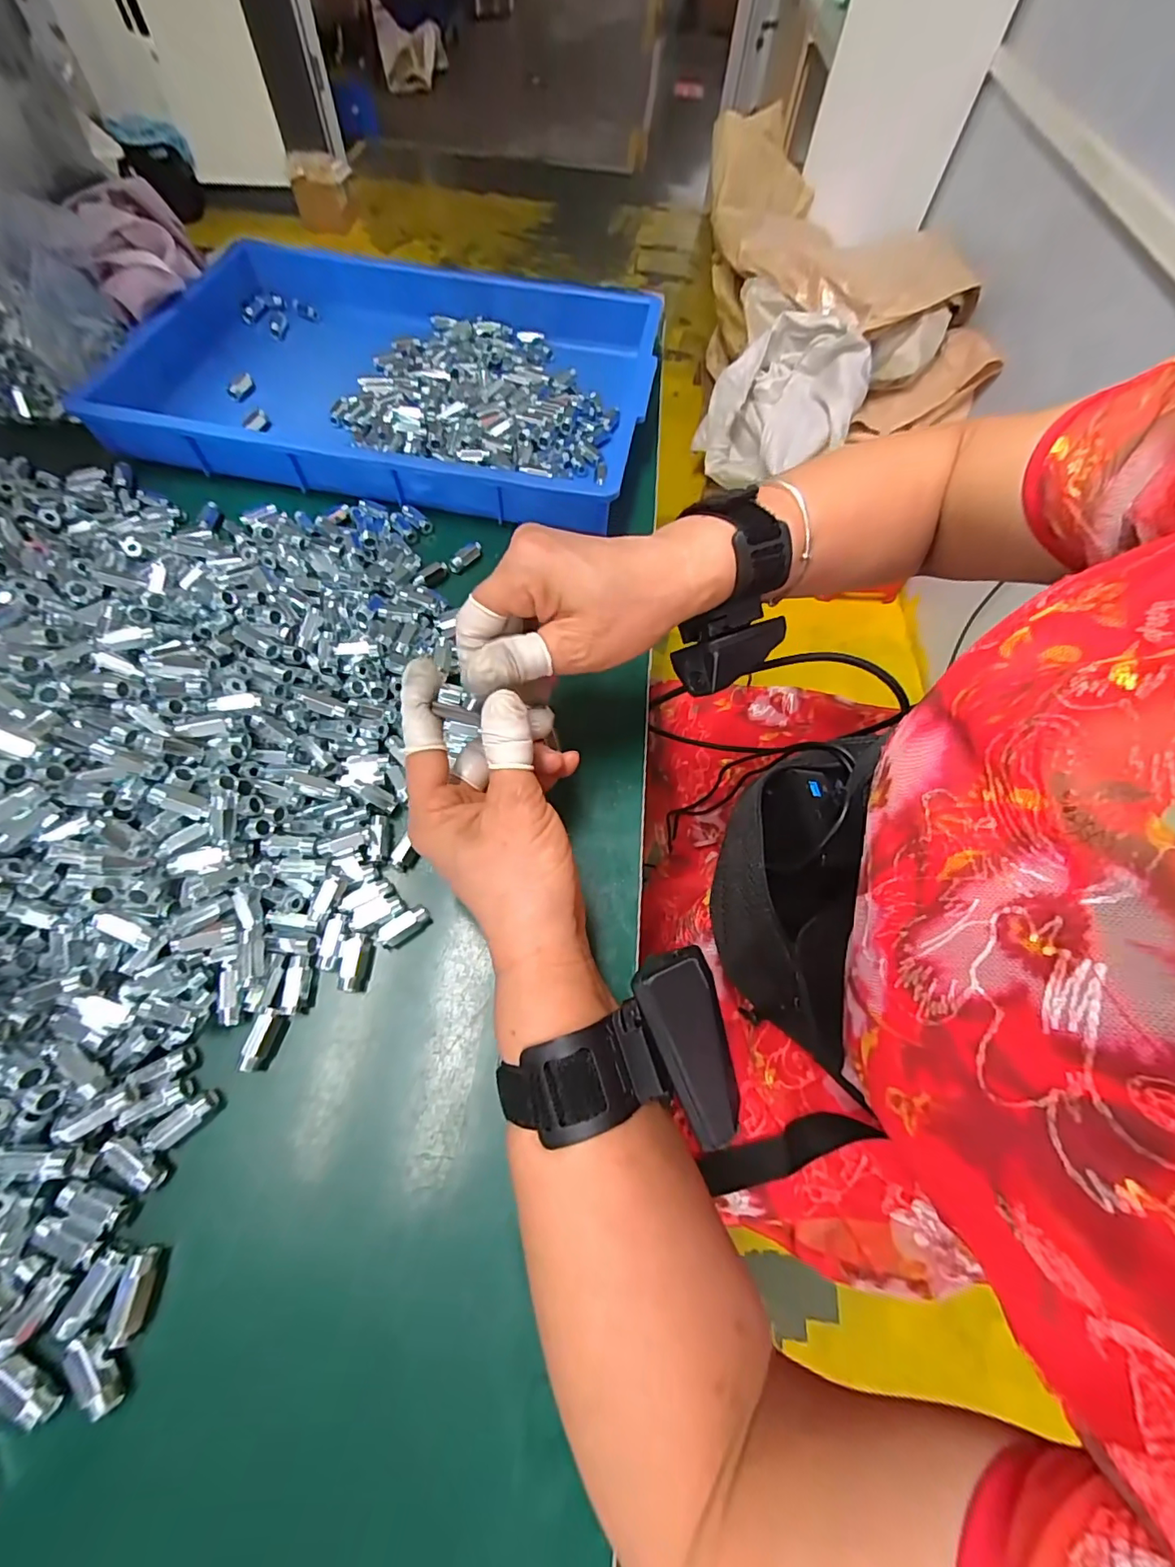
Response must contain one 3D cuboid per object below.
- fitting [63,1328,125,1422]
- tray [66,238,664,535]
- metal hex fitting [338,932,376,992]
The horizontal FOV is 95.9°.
[{"bbox_3d":[-0.185,0.221,0.197,0.029,0.008,0.008,39,67,15],"label":"fitting"},{"bbox_3d":[-0.168,-0.358,0.470,0.432,0.063,0.289,11,63,2],"label":"tray"},{"bbox_3d":[-0.118,0.092,0.270,0.013,0.015,0.027,5,63,-2],"label":"metal hex fitting"}]

